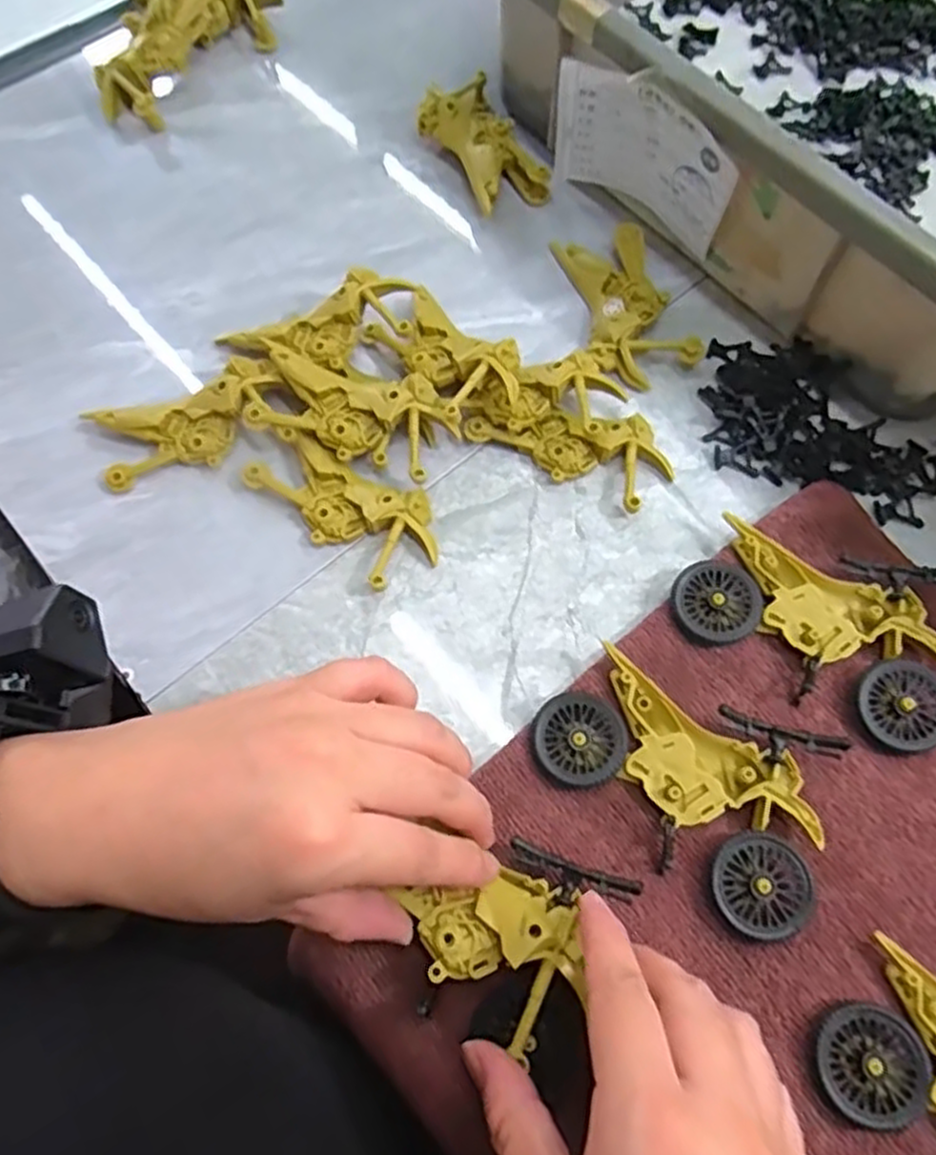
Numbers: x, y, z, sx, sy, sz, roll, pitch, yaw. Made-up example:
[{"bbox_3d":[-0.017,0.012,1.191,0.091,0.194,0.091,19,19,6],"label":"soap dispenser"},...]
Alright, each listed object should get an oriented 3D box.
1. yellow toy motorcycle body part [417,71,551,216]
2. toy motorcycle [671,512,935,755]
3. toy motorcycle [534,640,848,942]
[{"bbox_3d":[0.008,-0.253,0.446,0.049,0.028,0.090,-26,69,-10],"label":"yellow toy motorcycle body part"},{"bbox_3d":[0.147,0.020,0.327,0.113,0.016,0.076,17,68,8],"label":"toy motorcycle"},{"bbox_3d":[0.086,0.077,0.303,0.114,0.015,0.074,31,71,13],"label":"toy motorcycle"}]

